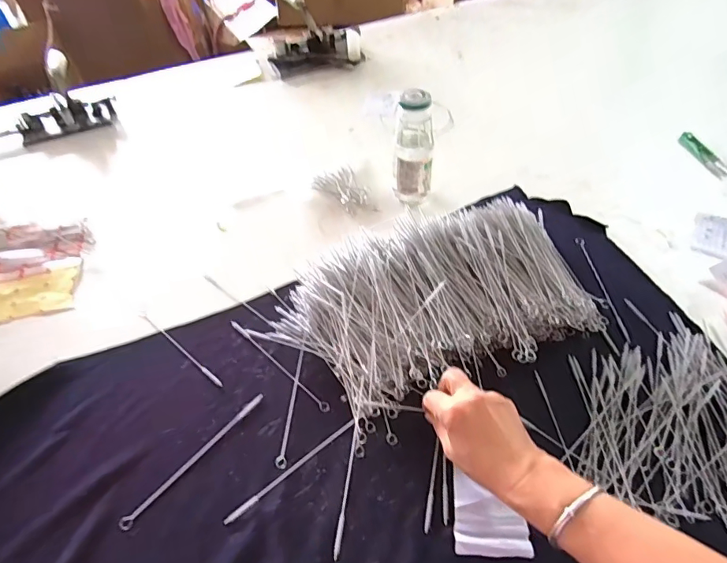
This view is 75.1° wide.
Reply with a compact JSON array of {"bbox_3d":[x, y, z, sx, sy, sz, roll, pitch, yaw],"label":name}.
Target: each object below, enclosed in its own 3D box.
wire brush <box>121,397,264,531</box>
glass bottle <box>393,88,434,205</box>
[{"bbox_3d":[-0.171,0.179,0.486,0.013,0.010,0.174,30,59,25],"label":"wire brush"},{"bbox_3d":[0.074,-0.189,0.691,0.059,0.166,0.052,1,50,5],"label":"glass bottle"}]

